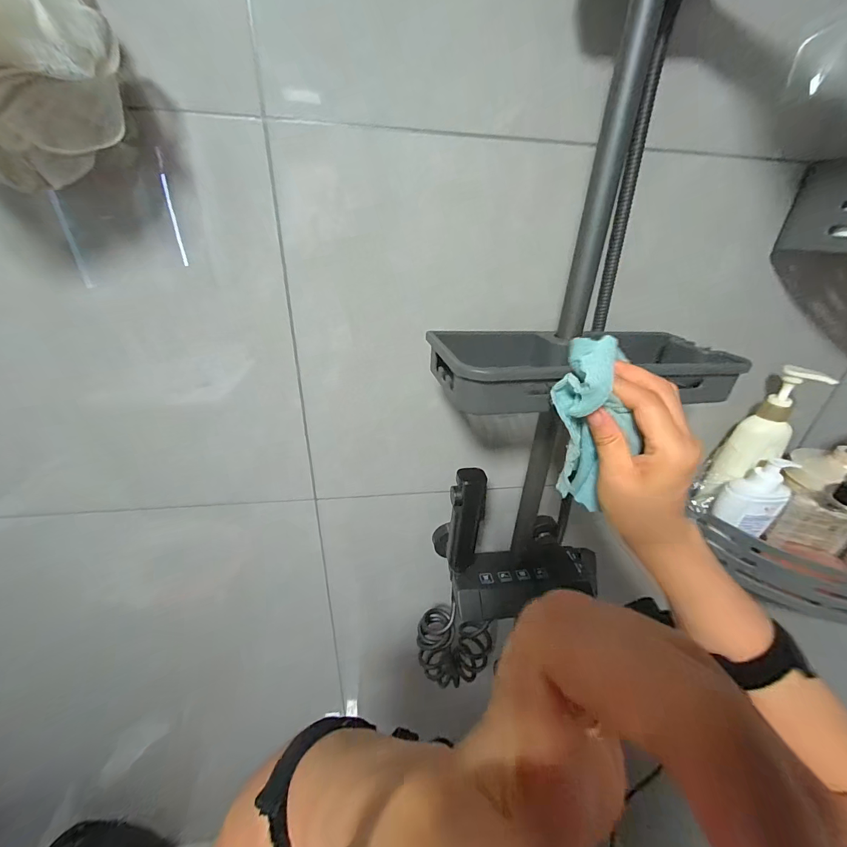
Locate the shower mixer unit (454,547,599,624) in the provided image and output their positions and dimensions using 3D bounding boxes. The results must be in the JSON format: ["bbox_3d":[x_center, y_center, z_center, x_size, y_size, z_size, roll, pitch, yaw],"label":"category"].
[{"bbox_3d":[0.142,0.209,0.487,0.205,0.046,0.079,-2,29,-10],"label":"shower mixer unit"}]

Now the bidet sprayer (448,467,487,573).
[{"bbox_3d":[0.052,0.122,0.446,0.037,0.138,0.032,12,30,16],"label":"bidet sprayer"}]

